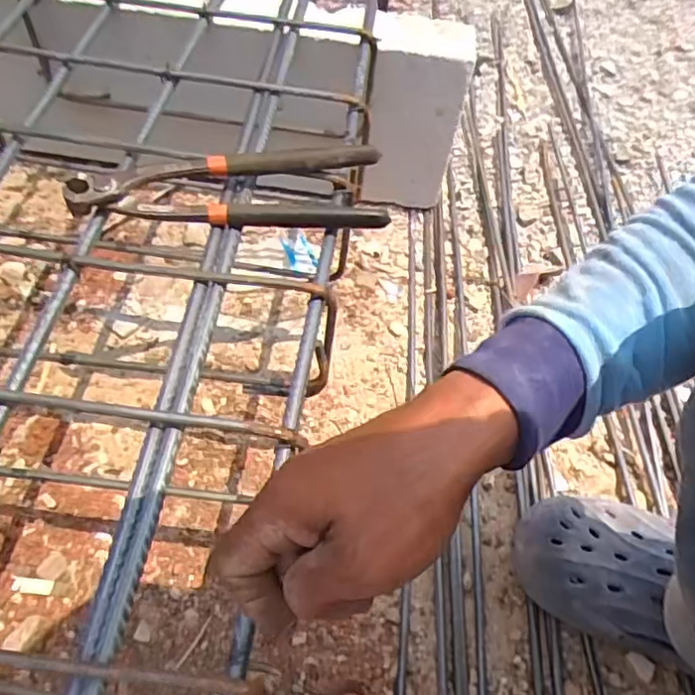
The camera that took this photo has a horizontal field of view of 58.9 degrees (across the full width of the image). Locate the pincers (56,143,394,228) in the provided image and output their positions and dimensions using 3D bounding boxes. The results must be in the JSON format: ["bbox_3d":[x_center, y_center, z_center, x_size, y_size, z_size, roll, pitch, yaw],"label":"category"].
[{"bbox_3d":[-0.085,-0.111,0.444,0.220,0.027,0.063,-4,54,-8],"label":"pincers"}]

